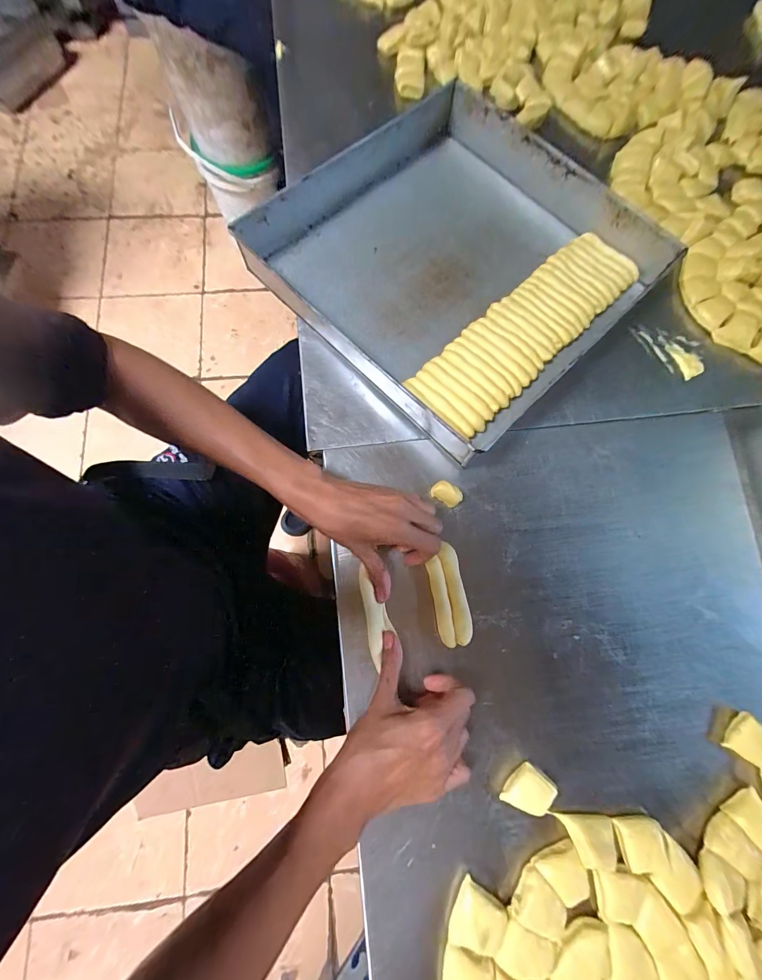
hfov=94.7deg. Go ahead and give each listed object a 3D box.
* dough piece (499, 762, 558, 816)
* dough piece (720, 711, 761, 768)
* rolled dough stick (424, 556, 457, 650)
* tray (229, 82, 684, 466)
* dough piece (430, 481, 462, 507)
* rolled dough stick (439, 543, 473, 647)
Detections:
[{"bbox_3d":[0.141,0.288,0.338,0.039,0.019,0.040,37,78,7],"label":"dough piece"},{"bbox_3d":[0.375,0.252,0.357,0.040,0.015,0.041,34,77,6],"label":"dough piece"},{"bbox_3d":[0.063,0.119,0.370,0.017,0.013,0.088,-9,77,-5],"label":"rolled dough stick"},{"bbox_3d":[0.093,-0.297,0.460,0.406,0.057,0.437,44,78,8],"label":"tray"},{"bbox_3d":[0.075,0.004,0.399,0.034,0.019,0.021,30,76,5],"label":"dough piece"},{"bbox_3d":[0.079,0.110,0.374,0.020,0.018,0.101,-10,77,-5],"label":"rolled dough stick"}]

